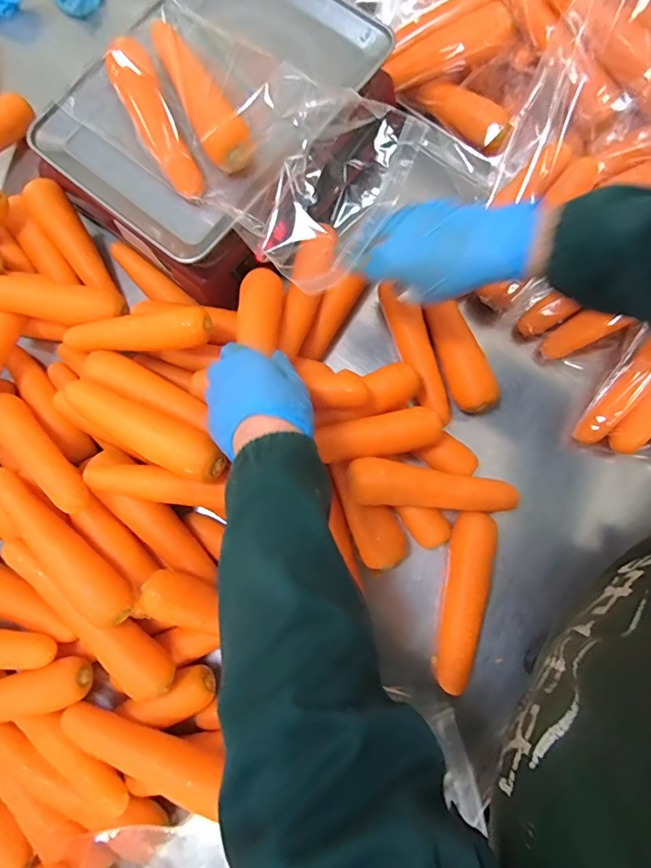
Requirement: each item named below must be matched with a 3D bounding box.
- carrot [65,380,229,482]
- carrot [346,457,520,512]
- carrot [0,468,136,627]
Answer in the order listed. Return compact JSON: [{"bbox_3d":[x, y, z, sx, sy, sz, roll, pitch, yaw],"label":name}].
[{"bbox_3d":[-0.168,-0.004,0.437,0.171,0.041,0.043,24,79,6],"label":"carrot"},{"bbox_3d":[0.102,0.055,0.462,0.171,0.048,0.042,8,78,-11],"label":"carrot"},{"bbox_3d":[-0.251,0.098,0.435,0.196,0.035,0.036,41,81,9],"label":"carrot"}]

